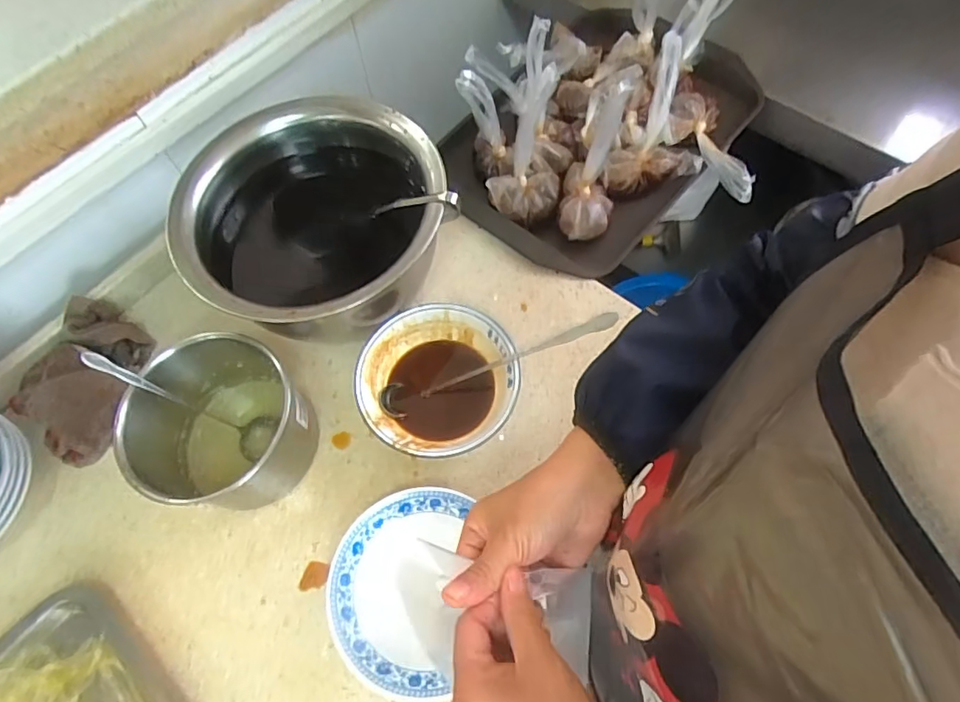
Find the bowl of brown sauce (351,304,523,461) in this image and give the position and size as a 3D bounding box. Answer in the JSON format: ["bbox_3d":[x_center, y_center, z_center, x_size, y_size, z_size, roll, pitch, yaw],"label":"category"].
[{"bbox_3d":[-0.041,0.037,0.565,0.153,0.066,0.148,-1,65,2],"label":"bowl of brown sauce"}]

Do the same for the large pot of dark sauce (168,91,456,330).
[{"bbox_3d":[-0.161,-0.121,0.592,0.256,0.154,0.252,-1,65,2],"label":"large pot of dark sauce"}]

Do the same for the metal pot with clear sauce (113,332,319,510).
[{"bbox_3d":[-0.248,0.073,0.538,0.137,0.116,0.135,-1,65,2],"label":"metal pot with clear sauce"}]

